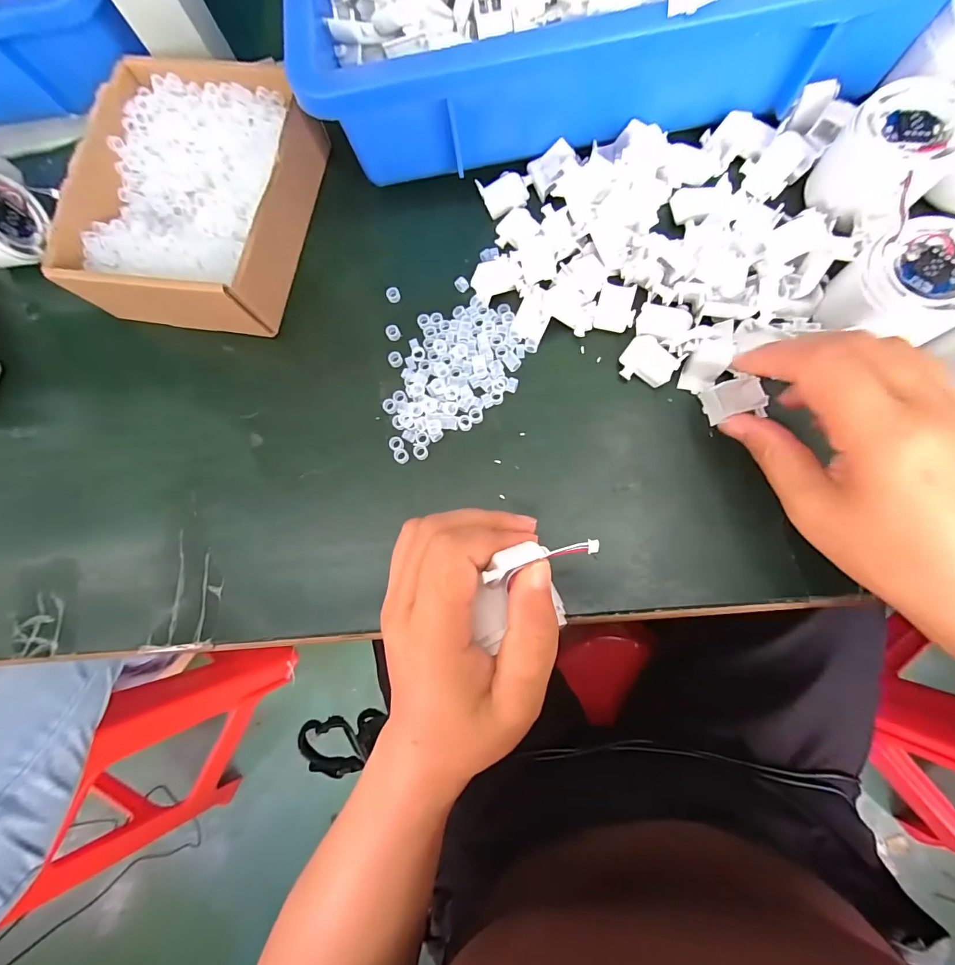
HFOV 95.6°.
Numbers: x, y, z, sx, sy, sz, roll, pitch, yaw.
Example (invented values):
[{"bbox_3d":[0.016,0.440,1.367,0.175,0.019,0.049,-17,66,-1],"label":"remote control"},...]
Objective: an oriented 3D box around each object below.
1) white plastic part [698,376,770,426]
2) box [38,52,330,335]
[{"bbox_3d":[0.152,-0.048,0.255,0.033,0.008,0.023,-12,81,4],"label":"white plastic part"},{"bbox_3d":[-0.192,-0.196,0.297,0.140,0.048,0.183,11,84,7],"label":"box"}]

